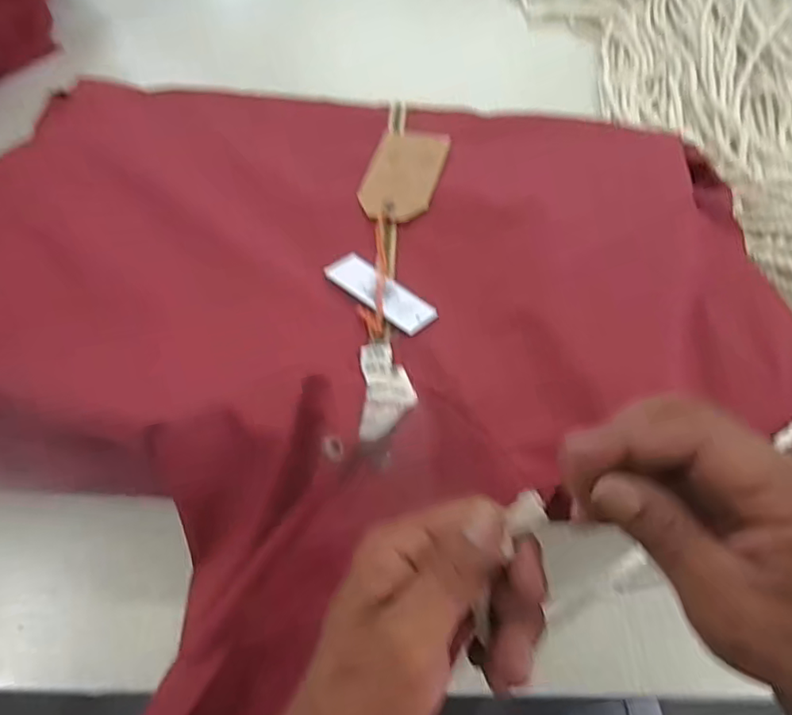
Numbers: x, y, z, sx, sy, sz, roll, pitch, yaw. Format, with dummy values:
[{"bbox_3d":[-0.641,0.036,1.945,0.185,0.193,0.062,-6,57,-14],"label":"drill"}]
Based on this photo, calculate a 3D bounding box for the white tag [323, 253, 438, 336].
[{"bbox_3d":[-0.011,-0.047,0.414,0.086,0.006,0.034,37,63,18],"label":"white tag"}]

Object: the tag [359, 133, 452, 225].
[{"bbox_3d":[0.006,-0.153,0.482,0.059,0.004,0.098,13,64,13],"label":"tag"}]

